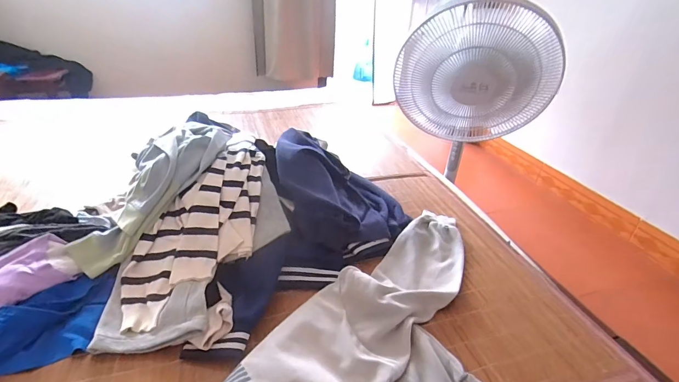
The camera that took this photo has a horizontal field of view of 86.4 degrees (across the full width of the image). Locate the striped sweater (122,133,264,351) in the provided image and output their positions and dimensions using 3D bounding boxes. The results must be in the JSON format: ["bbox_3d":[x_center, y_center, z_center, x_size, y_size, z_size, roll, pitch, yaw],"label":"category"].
[{"bbox_3d":[-0.273,0.063,0.777,0.250,0.078,0.492,10,56,10],"label":"striped sweater"}]

